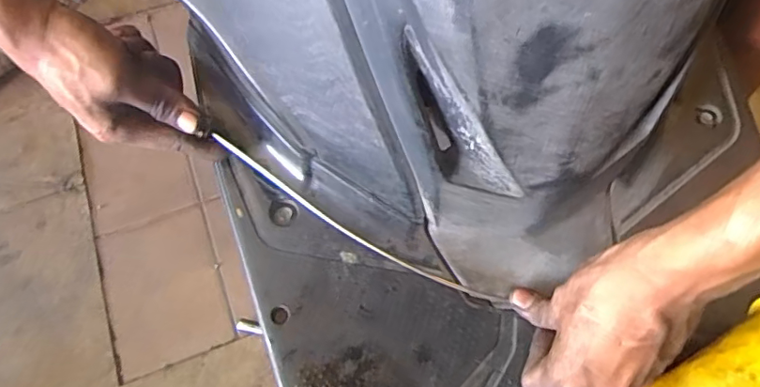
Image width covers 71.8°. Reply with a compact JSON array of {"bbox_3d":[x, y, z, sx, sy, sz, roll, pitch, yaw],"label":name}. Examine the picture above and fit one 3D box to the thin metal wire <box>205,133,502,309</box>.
[{"bbox_3d":[-0.018,0.023,0.380,0.238,0.015,0.017,31,65,2],"label":"thin metal wire"}]

